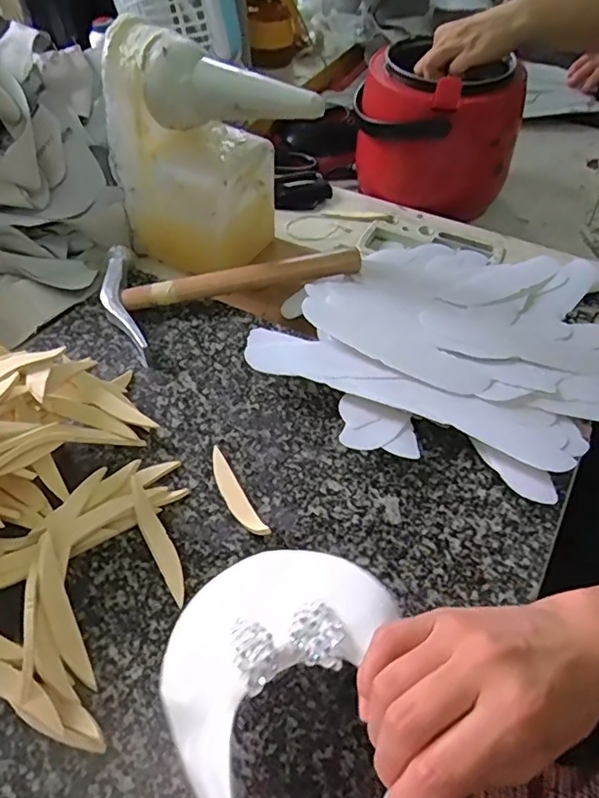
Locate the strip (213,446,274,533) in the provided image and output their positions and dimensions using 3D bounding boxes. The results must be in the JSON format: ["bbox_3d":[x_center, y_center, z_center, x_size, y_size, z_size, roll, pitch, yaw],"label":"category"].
[{"bbox_3d":[-0.046,0.067,0.399,0.015,0.012,0.082,-24,55,-18],"label":"strip"}]

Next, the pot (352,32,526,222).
[{"bbox_3d":[0.159,-0.316,0.673,0.176,0.164,0.155,6,51,6],"label":"pot"}]

